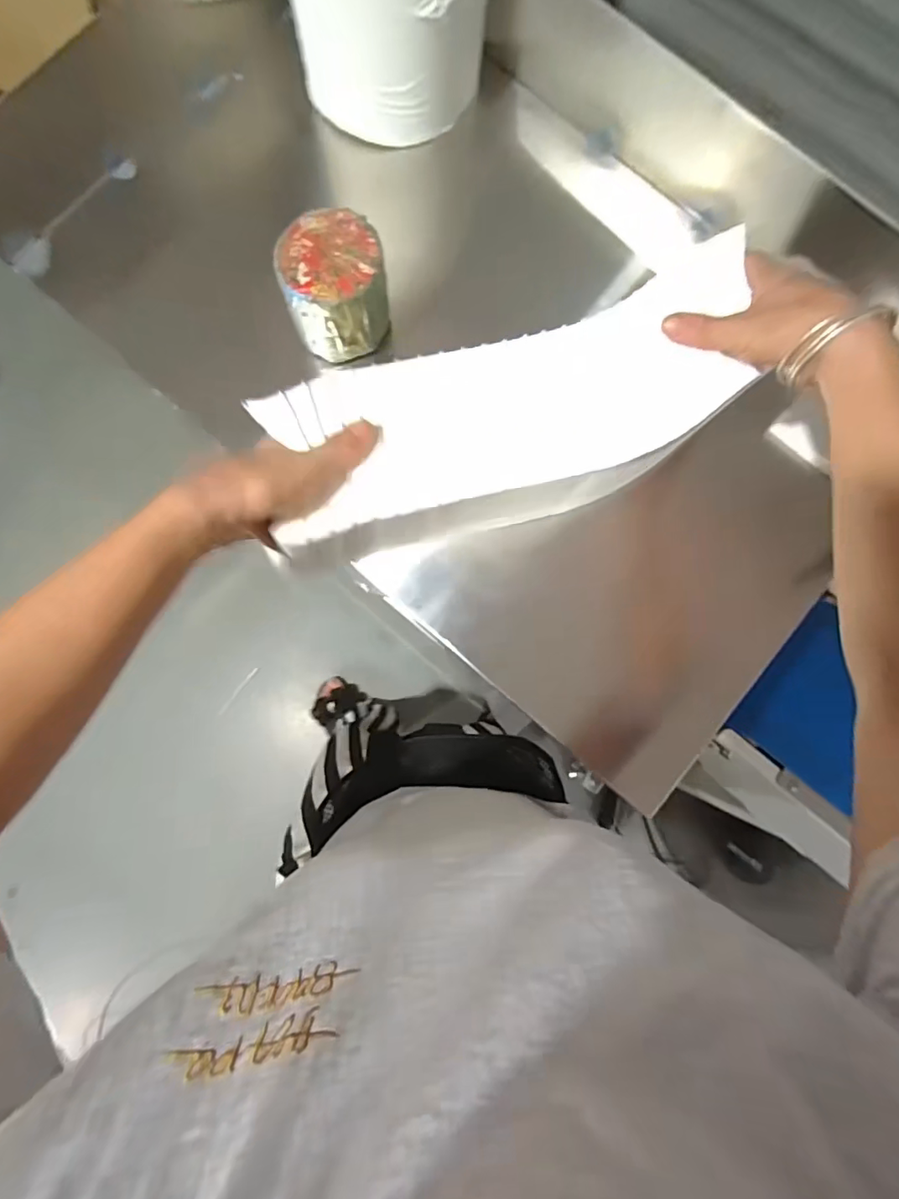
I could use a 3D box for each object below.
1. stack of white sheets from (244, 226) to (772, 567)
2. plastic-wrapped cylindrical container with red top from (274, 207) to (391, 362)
[{"bbox_3d":[0.054,-0.138,0.394,0.378,0.021,0.150,-22,84,-4],"label":"stack of white sheets"},{"bbox_3d":[-0.100,-0.276,0.476,0.085,0.094,0.077,-13,83,-4],"label":"plastic-wrapped cylindrical container with red top"}]

